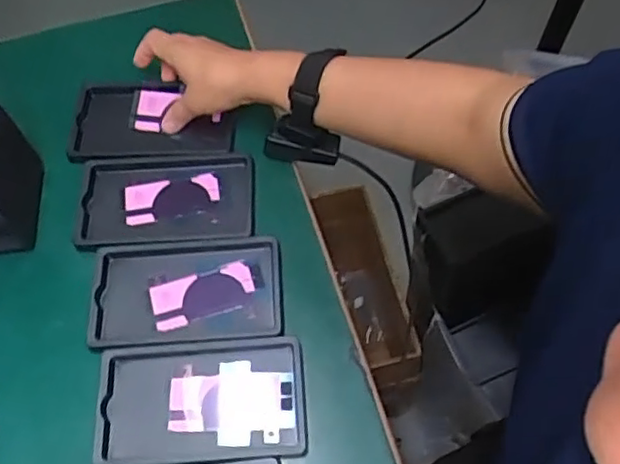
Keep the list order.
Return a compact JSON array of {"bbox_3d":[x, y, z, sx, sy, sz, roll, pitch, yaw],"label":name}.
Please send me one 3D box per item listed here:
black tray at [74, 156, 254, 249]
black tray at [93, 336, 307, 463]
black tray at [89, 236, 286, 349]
[{"bbox_3d":[-0.135,-0.031,0.597,0.159,0.016,0.094,-2,61,-1],"label":"black tray"},{"bbox_3d":[-0.085,0.134,0.499,0.158,0.011,0.092,-3,61,-1],"label":"black tray"},{"bbox_3d":[-0.105,0.049,0.546,0.159,0.014,0.096,-3,61,-1],"label":"black tray"}]

